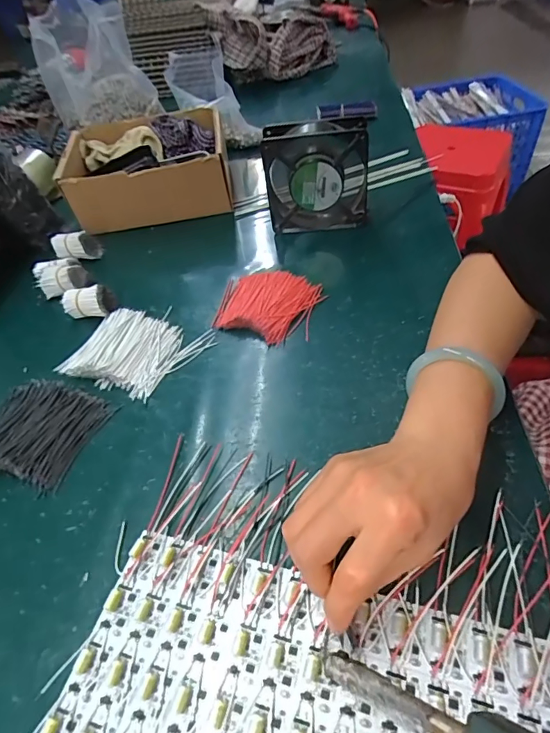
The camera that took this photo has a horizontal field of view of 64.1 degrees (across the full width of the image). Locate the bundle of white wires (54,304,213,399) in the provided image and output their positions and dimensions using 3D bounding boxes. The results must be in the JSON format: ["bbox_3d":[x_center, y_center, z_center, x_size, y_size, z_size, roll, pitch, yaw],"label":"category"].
[{"bbox_3d":[-0.140,-0.022,0.443,0.119,0.015,0.109,22,53,25],"label":"bundle of white wires"}]

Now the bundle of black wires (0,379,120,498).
[{"bbox_3d":[-0.210,0.056,0.386,0.095,0.020,0.098,14,50,20],"label":"bundle of black wires"}]

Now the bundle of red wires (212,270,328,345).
[{"bbox_3d":[-0.010,-0.068,0.470,0.108,0.017,0.094,12,50,18],"label":"bundle of red wires"}]

